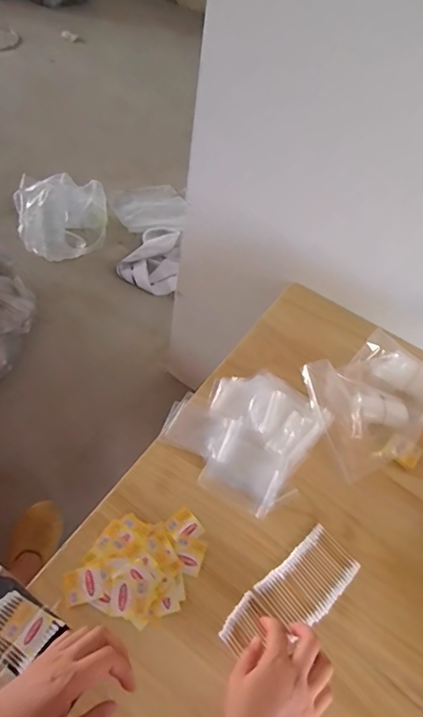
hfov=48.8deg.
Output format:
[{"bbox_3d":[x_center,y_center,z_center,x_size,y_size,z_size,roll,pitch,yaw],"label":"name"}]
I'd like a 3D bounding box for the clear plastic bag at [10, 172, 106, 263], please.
[{"bbox_3d":[-0.511,-0.495,1.616,0.309,0.204,0.244,-10,55,-17],"label":"clear plastic bag"}]

